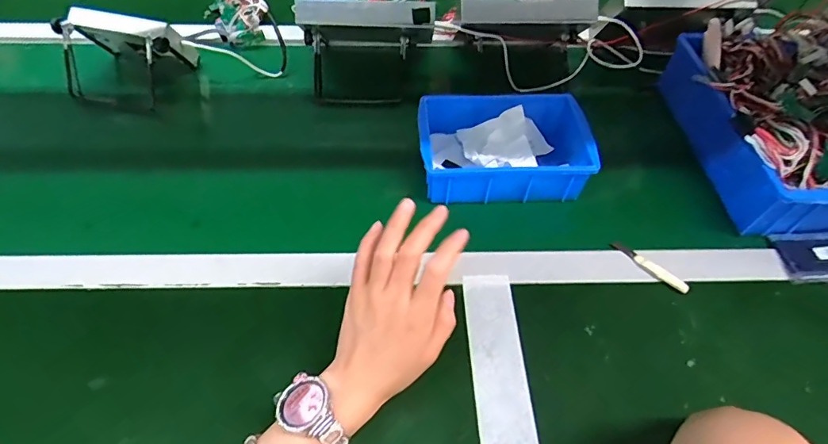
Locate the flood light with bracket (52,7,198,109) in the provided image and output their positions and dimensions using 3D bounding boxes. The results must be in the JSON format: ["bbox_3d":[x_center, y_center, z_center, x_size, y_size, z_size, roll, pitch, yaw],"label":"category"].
[{"bbox_3d":[-0.408,-0.235,0.651,0.157,0.086,0.117,12,55,7],"label":"flood light with bracket"}]

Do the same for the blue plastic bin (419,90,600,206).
[{"bbox_3d":[0.107,-0.101,0.575,0.197,0.053,0.147,-1,54,-2],"label":"blue plastic bin"}]

